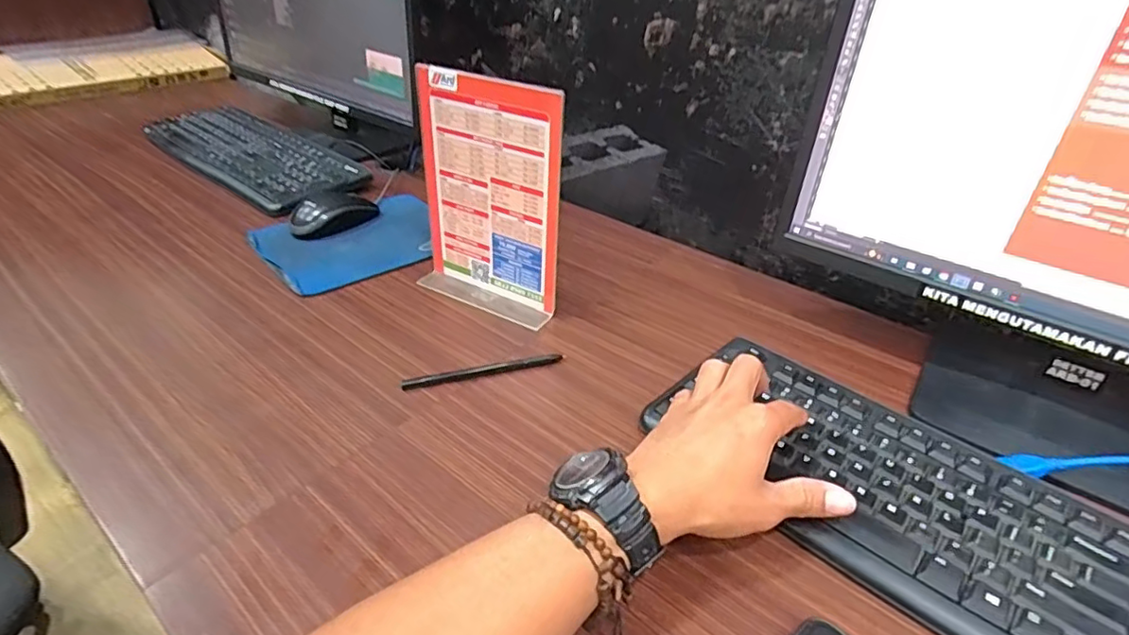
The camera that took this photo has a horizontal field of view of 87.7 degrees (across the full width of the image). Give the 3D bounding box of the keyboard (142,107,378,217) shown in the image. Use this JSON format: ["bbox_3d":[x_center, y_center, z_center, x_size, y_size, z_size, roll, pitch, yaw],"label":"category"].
[{"bbox_3d":[-0.455,-0.241,0.862,0.422,0.030,0.158,27,41,31],"label":"keyboard"}]

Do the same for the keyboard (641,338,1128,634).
[{"bbox_3d":[0.259,0.137,0.365,0.159,0.018,0.435,-25,42,-34],"label":"keyboard"}]

